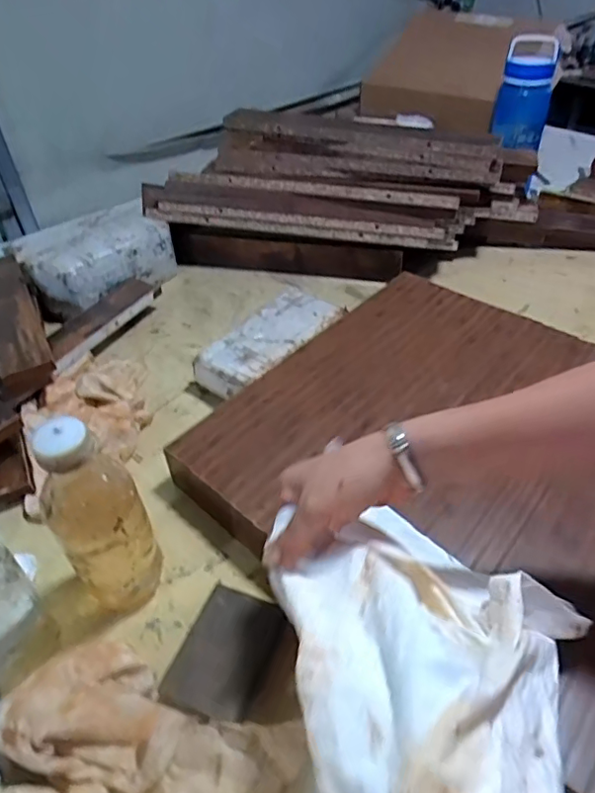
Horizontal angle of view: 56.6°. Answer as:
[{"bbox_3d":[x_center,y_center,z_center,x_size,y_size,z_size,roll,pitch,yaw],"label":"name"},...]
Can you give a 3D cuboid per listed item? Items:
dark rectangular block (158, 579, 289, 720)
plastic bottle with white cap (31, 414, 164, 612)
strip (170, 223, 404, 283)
[{"bbox_3d":[-0.057,0.215,0.459,0.072,0.031,0.100,14,45,18],"label":"dark rectangular block"},{"bbox_3d":[-0.168,0.101,0.463,0.078,0.209,0.069,-23,45,-20],"label":"plastic bottle with white cap"},{"bbox_3d":[-0.026,-0.247,0.955,0.396,0.080,0.023,8,43,14],"label":"strip"}]

